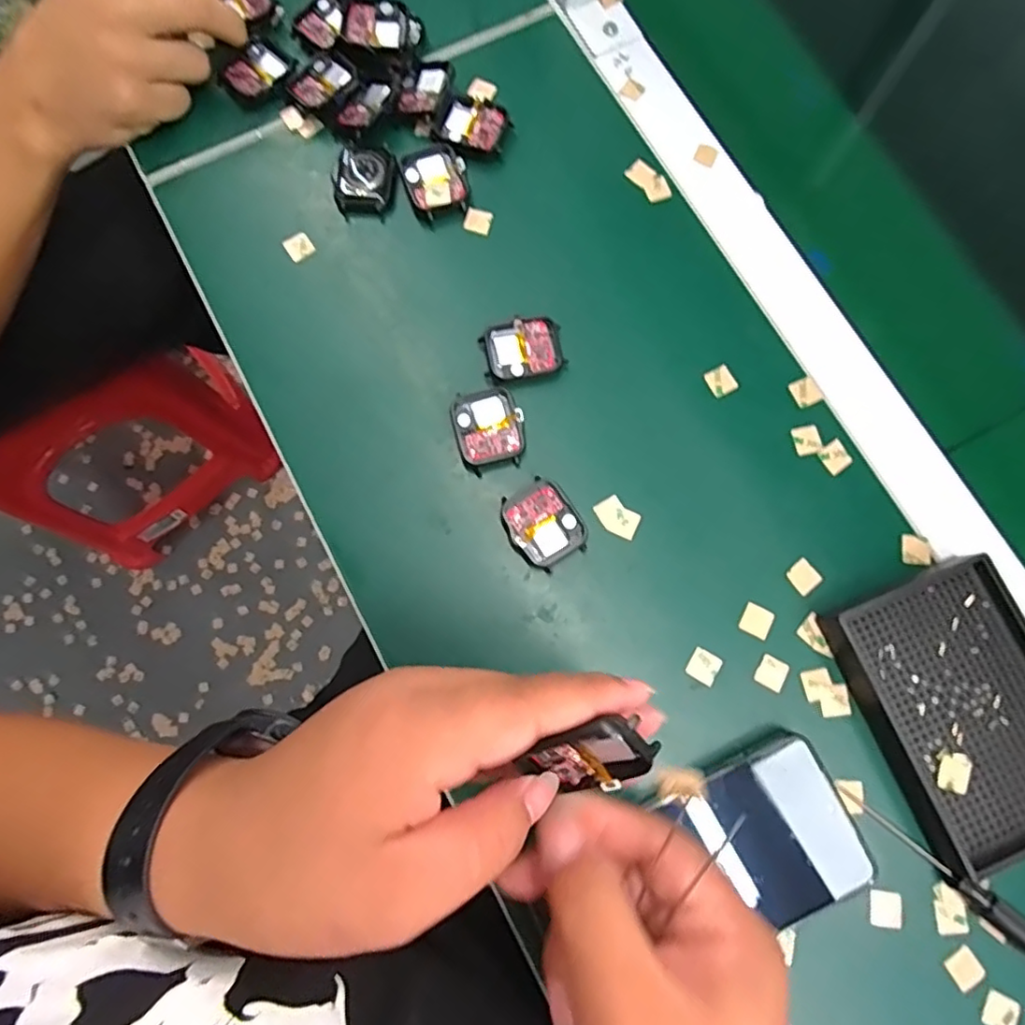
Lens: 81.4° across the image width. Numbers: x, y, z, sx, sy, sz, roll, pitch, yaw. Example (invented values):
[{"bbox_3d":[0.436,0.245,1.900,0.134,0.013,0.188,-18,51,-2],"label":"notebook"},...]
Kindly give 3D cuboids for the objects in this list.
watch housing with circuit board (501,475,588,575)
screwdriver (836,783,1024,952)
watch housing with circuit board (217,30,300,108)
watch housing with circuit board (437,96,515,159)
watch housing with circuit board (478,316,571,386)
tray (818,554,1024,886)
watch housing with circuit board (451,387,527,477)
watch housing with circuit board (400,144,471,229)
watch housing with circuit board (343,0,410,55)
[{"bbox_3d":[0.017,0.006,0.332,0.039,0.011,0.046,-33,81,-8],"label":"watch housing with circuit board"},{"bbox_3d":[0.219,0.180,0.297,0.120,0.015,0.011,40,80,7],"label":"screwdriver"},{"bbox_3d":[-0.168,-0.289,0.390,0.045,0.010,0.036,-43,82,-9],"label":"watch housing with circuit board"},{"bbox_3d":[-0.025,-0.248,0.384,0.043,0.008,0.039,12,78,1],"label":"watch housing with circuit board"},{"bbox_3d":[0.007,-0.096,0.354,0.047,0.010,0.037,-10,79,-4],"label":"watch housing with circuit board"},{"bbox_3d":[0.235,0.102,0.311,0.095,0.023,0.135,-21,79,-6],"label":"tray"},{"bbox_3d":[-0.014,-0.048,0.342,0.039,0.009,0.046,-16,79,-5],"label":"watch housing with circuit board"},{"bbox_3d":[-0.048,-0.208,0.375,0.037,0.008,0.046,-21,79,-6],"label":"watch housing with circuit board"},{"bbox_3d":[-0.088,-0.318,0.388,0.040,0.011,0.034,3,78,-1],"label":"watch housing with circuit board"}]

